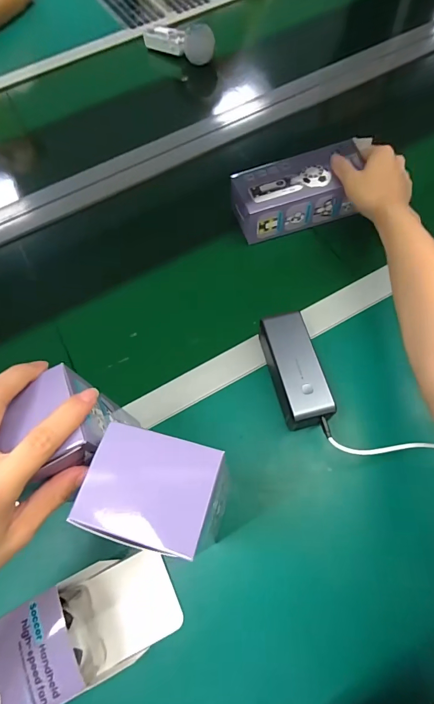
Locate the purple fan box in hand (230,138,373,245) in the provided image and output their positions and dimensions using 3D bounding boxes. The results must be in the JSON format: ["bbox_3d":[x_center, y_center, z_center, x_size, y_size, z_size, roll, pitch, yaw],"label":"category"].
[{"bbox_3d":[0.118,-0.234,0.524,0.186,0.066,0.088,-19,65,-7],"label":"purple fan box in hand"}]

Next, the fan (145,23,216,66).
[{"bbox_3d":[-0.080,-0.651,0.746,0.169,0.059,0.044,34,70,17],"label":"fan"}]

